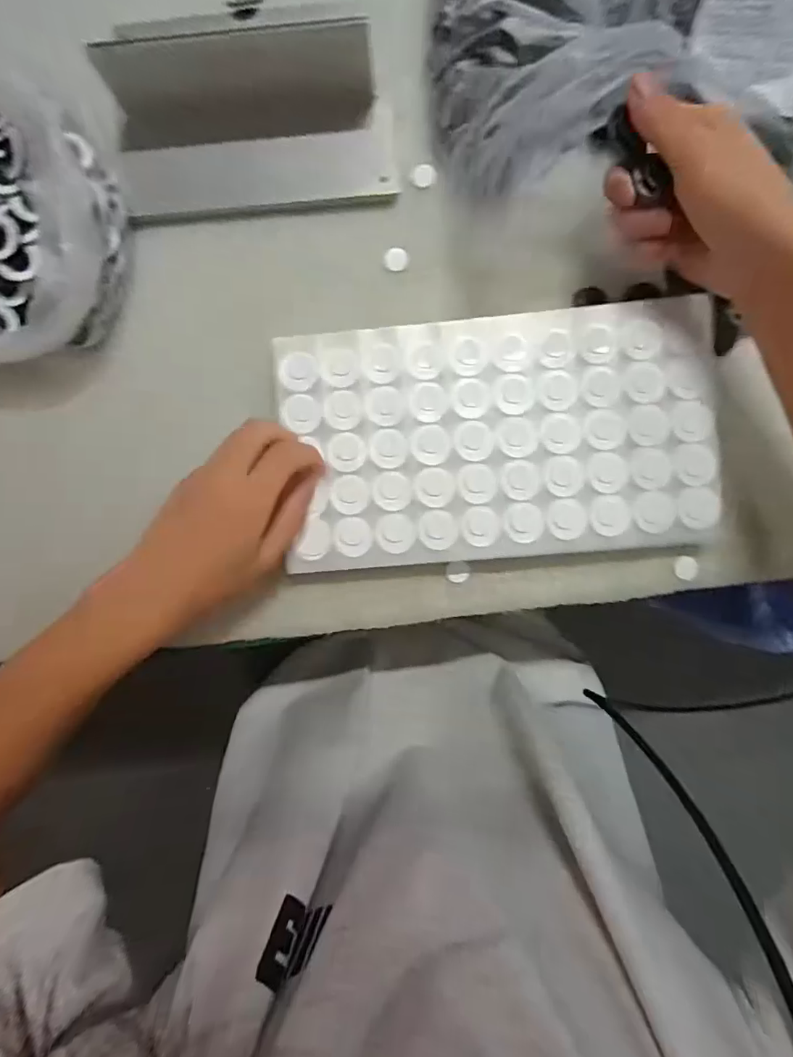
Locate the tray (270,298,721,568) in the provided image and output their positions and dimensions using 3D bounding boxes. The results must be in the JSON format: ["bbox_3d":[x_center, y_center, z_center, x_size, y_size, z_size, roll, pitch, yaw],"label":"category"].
[{"bbox_3d":[0.069,-0.062,0.341,0.284,0.012,0.161,-4,89,1],"label":"tray"}]

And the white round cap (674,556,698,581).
[{"bbox_3d":[0.207,0.028,0.359,0.016,0.006,0.017,0,90,3],"label":"white round cap"}]

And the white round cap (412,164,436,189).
[{"bbox_3d":[0.020,-0.256,0.364,0.016,0.004,0.018,4,89,1],"label":"white round cap"}]

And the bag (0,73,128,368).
[{"bbox_3d":[-0.282,-0.204,0.345,0.171,0.079,0.183,-8,89,3],"label":"bag"}]

